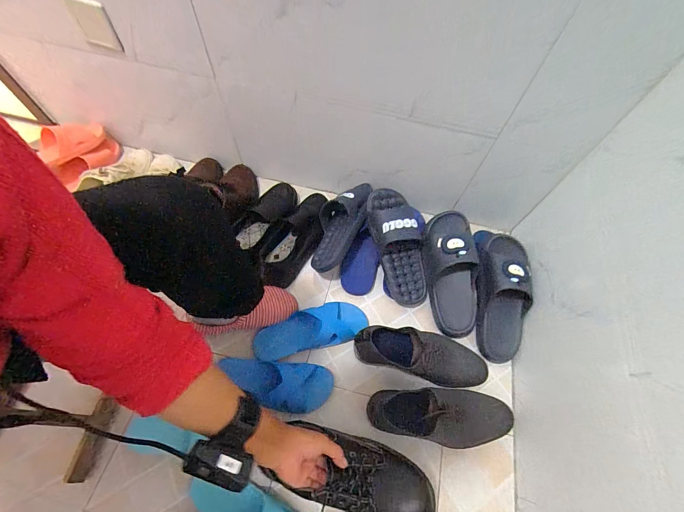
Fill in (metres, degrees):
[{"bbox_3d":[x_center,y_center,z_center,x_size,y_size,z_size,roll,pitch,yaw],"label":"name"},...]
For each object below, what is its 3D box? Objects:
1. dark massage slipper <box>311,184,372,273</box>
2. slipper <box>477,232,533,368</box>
[{"bbox_3d":[-0.009,-0.074,0.780,0.107,0.075,0.256,21,75,8],"label":"dark massage slipper"},{"bbox_3d":[0.344,0.092,0.672,0.111,0.094,0.277,4,92,-1],"label":"slipper"}]

